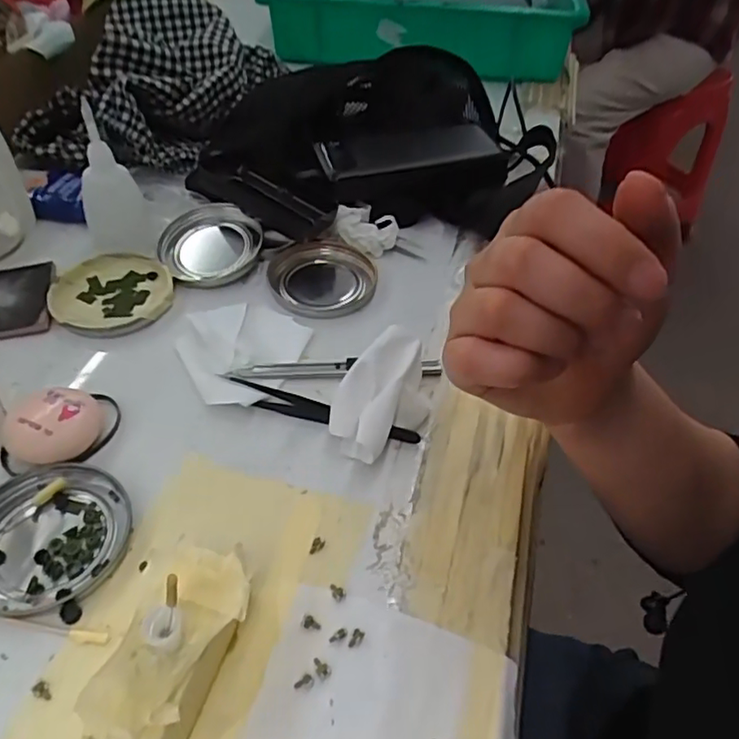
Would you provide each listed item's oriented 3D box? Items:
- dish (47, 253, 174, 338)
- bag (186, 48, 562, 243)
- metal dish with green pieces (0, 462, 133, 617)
[{"bbox_3d":[-0.180,-0.056,0.427,0.078,0.011,0.082,2,46,-2],"label":"dish"},{"bbox_3d":[0.017,-0.210,0.540,0.294,0.085,0.245,2,46,-3],"label":"bag"},{"bbox_3d":[-0.161,0.082,0.304,0.077,0.008,0.075,2,46,-2],"label":"metal dish with green pieces"}]

